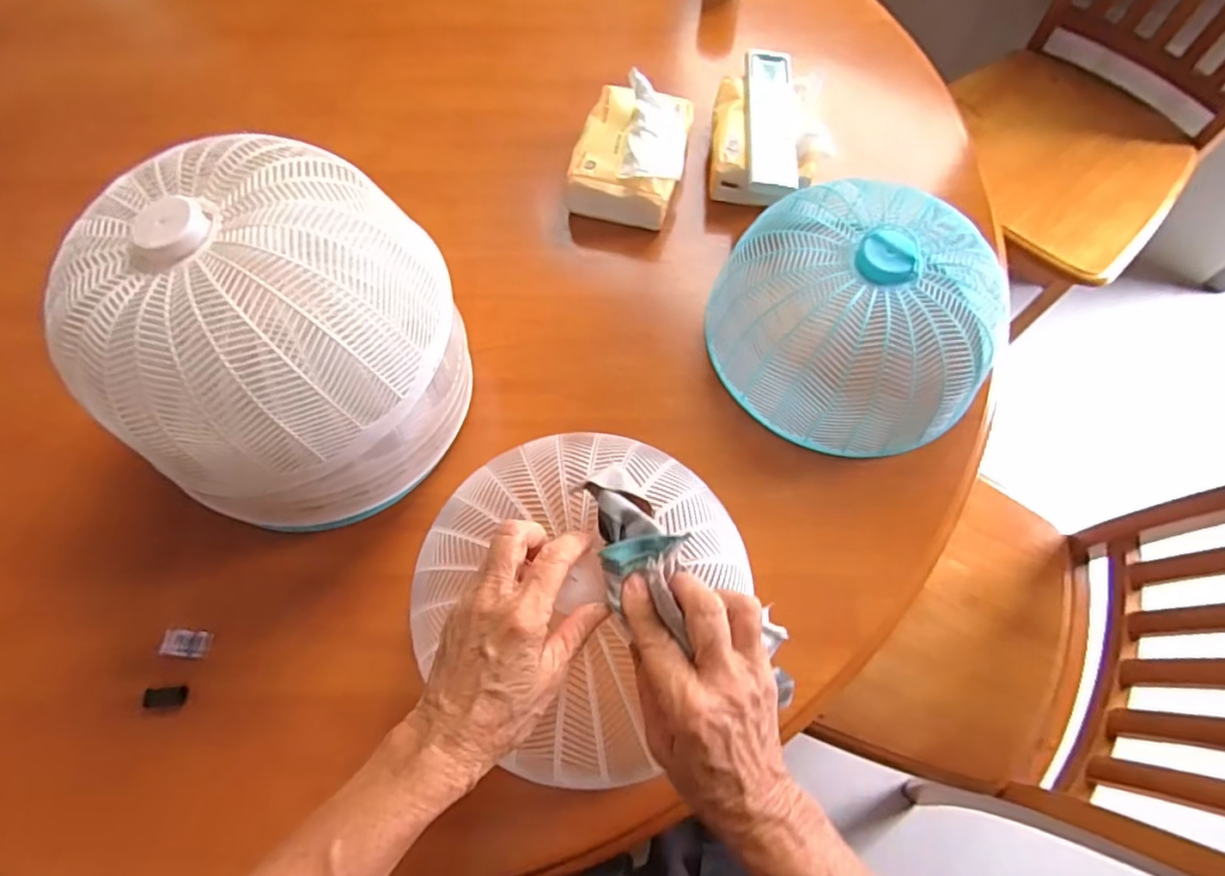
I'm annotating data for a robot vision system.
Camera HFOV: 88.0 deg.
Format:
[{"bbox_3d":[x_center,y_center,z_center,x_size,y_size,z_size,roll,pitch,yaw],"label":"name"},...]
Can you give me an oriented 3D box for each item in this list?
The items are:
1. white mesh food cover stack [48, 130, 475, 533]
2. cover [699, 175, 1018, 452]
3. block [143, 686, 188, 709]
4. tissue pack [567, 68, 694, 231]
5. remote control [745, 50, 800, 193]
[{"bbox_3d":[-0.219,-0.067,0.455,0.223,0.201,0.194,-29,70,-9],"label":"white mesh food cover stack"},{"bbox_3d":[0.195,-0.098,0.519,0.195,0.115,0.214,-37,71,-12],"label":"cover"},{"bbox_3d":[-0.324,0.188,0.459,0.028,0.004,0.013,-2,67,-14],"label":"block"},{"bbox_3d":[0.018,-0.275,0.609,0.102,0.074,0.126,14,69,7],"label":"tissue pack"},{"bbox_3d":[0.151,-0.302,0.601,0.048,0.016,0.174,2,68,3],"label":"remote control"}]

